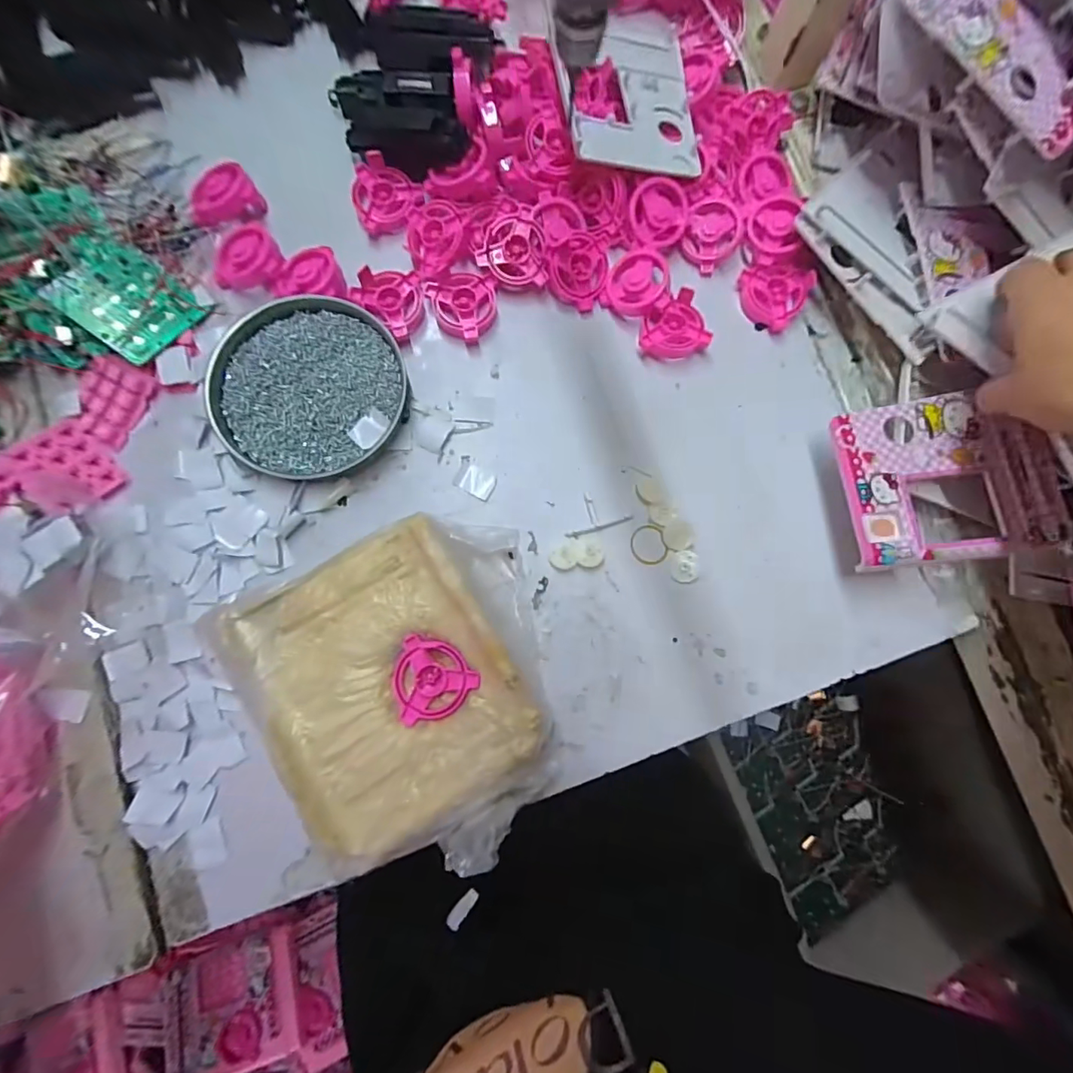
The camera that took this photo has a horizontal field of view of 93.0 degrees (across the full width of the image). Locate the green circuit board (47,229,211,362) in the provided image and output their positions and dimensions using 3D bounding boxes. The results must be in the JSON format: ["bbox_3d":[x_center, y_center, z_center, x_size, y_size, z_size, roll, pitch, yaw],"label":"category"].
[{"bbox_3d":[-0.295,-0.172,0.364,0.085,0.006,0.068,41,67,-11],"label":"green circuit board"}]

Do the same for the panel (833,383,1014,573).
[{"bbox_3d":[0.261,-0.040,0.349,0.098,0.012,0.114,-5,82,-4],"label":"panel"}]

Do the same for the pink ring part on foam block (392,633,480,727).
[{"bbox_3d":[-0.068,0.098,0.338,0.054,0.007,0.055,15,81,-1],"label":"pink ring part on foam block"}]

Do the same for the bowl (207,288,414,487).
[{"bbox_3d":[-0.165,-0.111,0.374,0.131,0.018,0.135,0,81,-3],"label":"bowl"}]

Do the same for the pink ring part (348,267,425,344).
[{"bbox_3d":[-0.108,-0.182,0.388,0.051,0.024,0.048,40,81,3],"label":"pink ring part"}]

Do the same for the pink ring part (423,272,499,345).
[{"bbox_3d":[-0.057,-0.173,0.393,0.053,0.018,0.051,0,81,-3],"label":"pink ring part"}]

